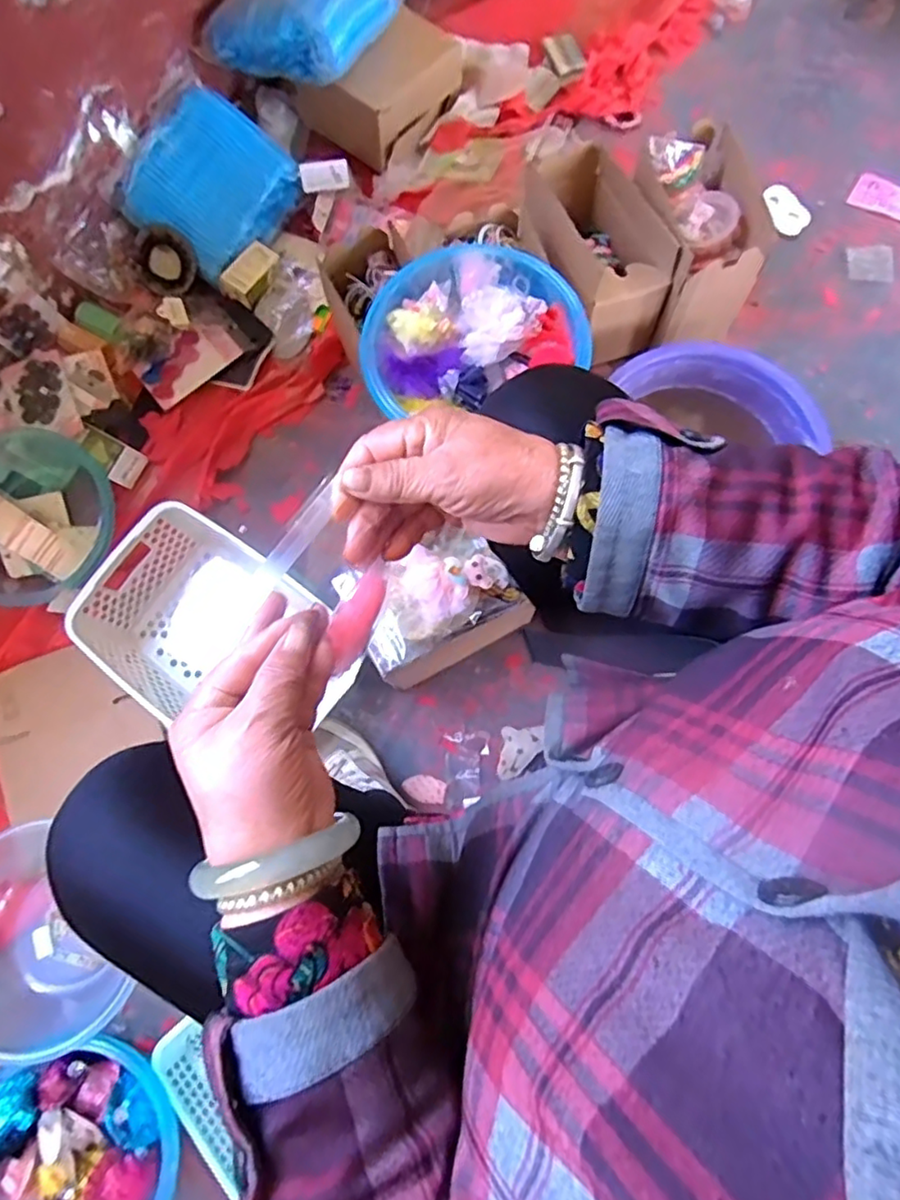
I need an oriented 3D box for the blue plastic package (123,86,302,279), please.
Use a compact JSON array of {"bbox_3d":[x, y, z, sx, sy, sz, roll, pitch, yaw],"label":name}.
[{"bbox_3d":[-0.354,-0.613,0.929,0.209,0.066,0.216,41,79,-12],"label":"blue plastic package"}]

